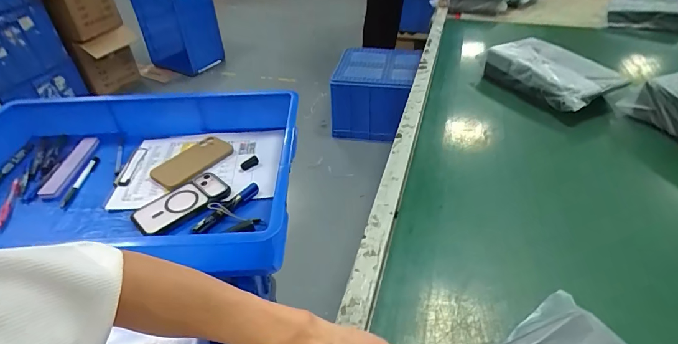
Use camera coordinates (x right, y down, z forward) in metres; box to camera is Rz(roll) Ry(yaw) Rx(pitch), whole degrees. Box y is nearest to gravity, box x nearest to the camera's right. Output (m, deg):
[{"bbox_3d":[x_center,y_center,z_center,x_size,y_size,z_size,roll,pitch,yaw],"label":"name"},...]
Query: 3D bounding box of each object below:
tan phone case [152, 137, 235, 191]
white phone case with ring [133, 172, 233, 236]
[{"bbox_3d":[-0.288,-0.019,0.729,0.087,0.017,0.154,29,50,26],"label":"tan phone case"},{"bbox_3d":[-0.268,0.053,0.638,0.156,0.020,0.077,-28,46,-28],"label":"white phone case with ring"}]

